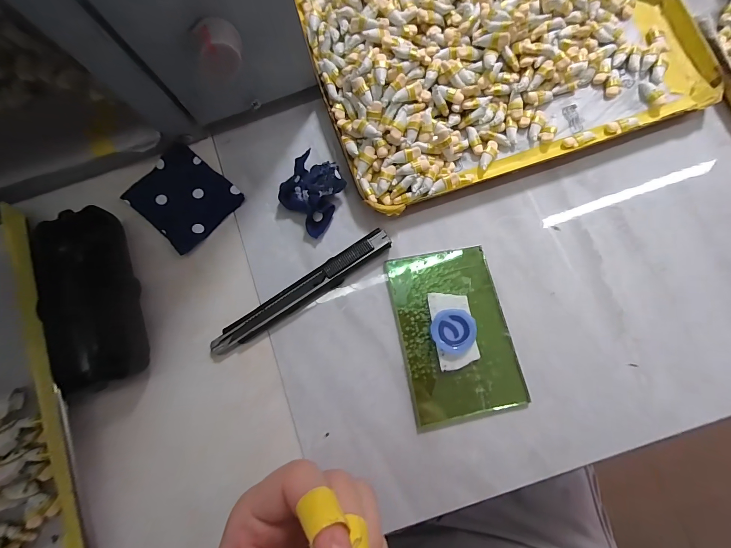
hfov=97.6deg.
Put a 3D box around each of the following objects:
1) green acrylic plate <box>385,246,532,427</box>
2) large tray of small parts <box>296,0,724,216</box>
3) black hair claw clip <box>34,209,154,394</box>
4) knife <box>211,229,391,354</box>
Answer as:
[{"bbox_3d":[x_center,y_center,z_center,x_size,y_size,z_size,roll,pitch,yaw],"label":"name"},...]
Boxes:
[{"bbox_3d":[0.056,0.036,0.202,0.066,0.006,0.102,-11,82,2],"label":"green acrylic plate"},{"bbox_3d":[0.087,-0.166,0.218,0.242,0.028,0.190,-19,82,0],"label":"large tray of small parts"},{"bbox_3d":[-0.176,0.016,0.210,0.050,0.029,0.108,-17,82,1],"label":"black hair claw clip"},{"bbox_3d":[-0.042,0.012,0.211,0.133,0.008,0.017,-33,82,-2],"label":"knife"}]

